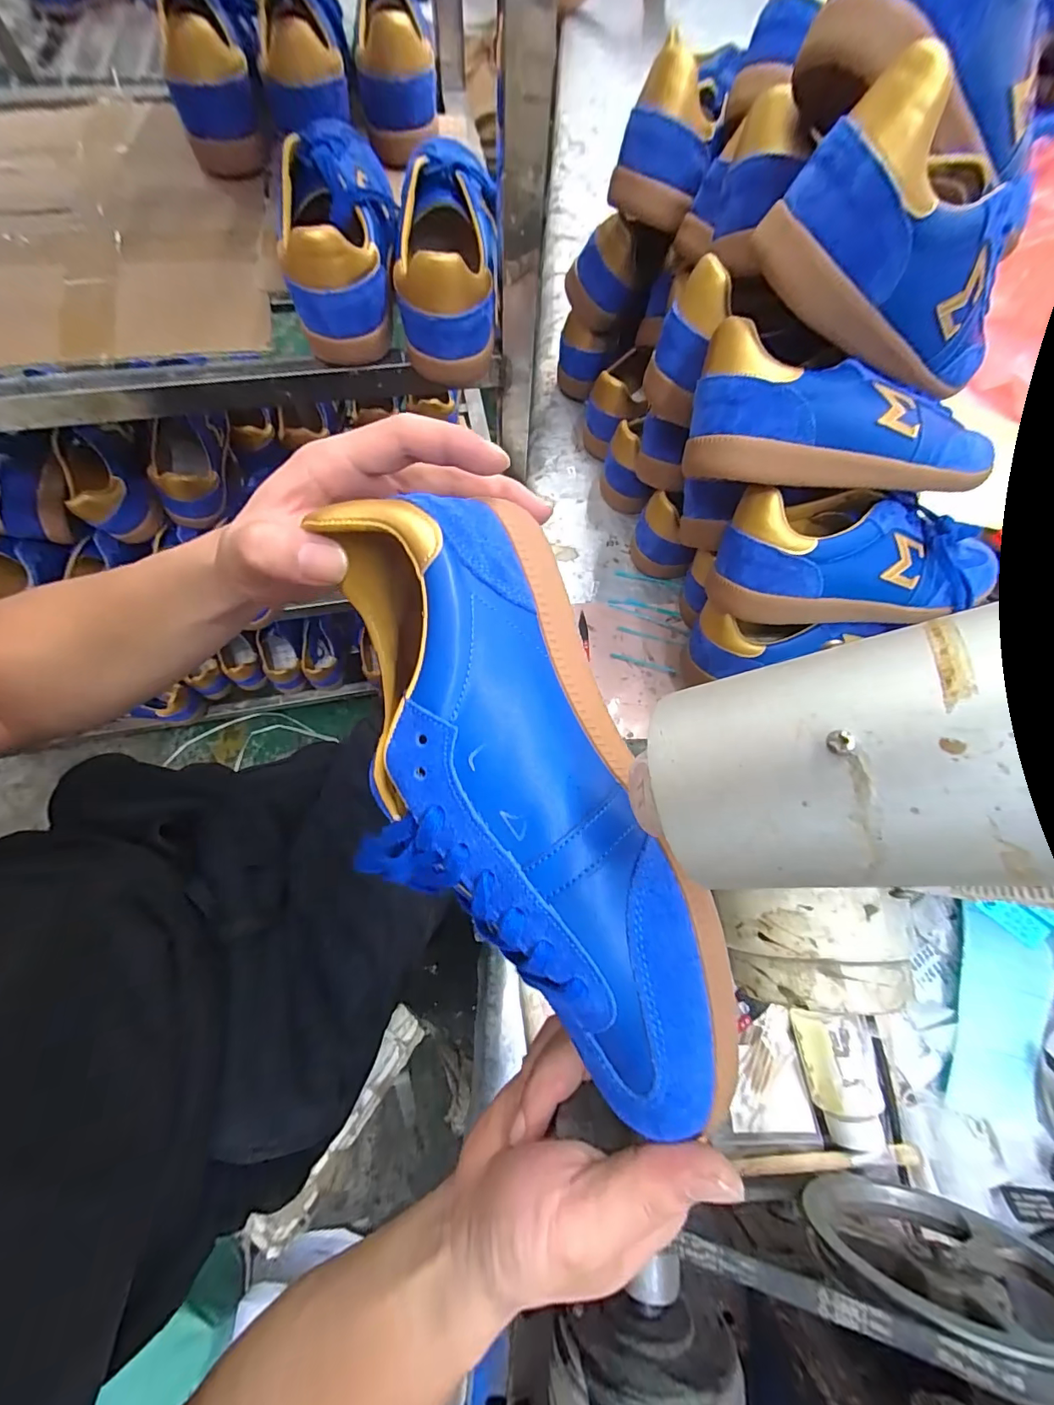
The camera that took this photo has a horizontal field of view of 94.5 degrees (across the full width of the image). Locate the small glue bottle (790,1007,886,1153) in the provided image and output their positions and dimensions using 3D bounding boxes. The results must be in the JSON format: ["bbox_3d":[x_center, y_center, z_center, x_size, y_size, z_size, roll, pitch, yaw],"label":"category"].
[{"bbox_3d":[0.238,0.285,0.370,0.044,0.032,0.087,-6,71,-5],"label":"small glue bottle"}]

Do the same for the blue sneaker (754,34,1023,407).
[{"bbox_3d":[0.246,-0.265,0.300,0.219,0.088,0.069,7,68,-29],"label":"blue sneaker"}]

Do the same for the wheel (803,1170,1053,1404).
[{"bbox_3d":[0.204,0.272,0.236,0.118,0.125,0.014,7,70,0],"label":"wheel"}]

